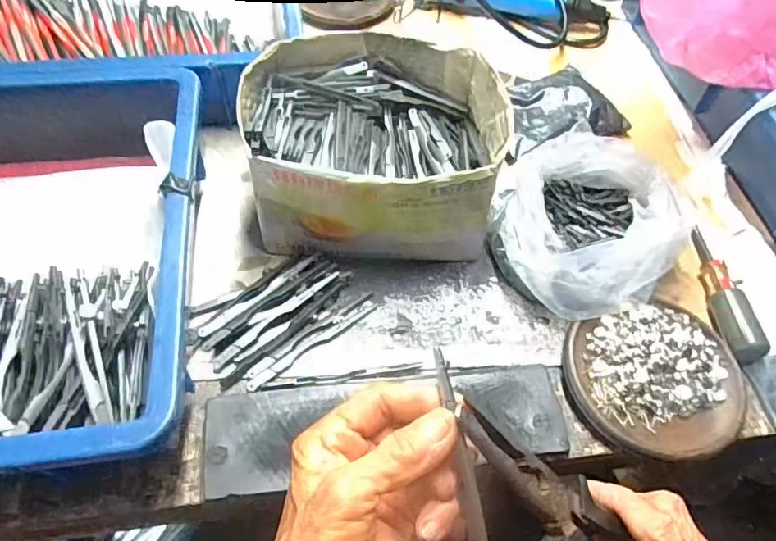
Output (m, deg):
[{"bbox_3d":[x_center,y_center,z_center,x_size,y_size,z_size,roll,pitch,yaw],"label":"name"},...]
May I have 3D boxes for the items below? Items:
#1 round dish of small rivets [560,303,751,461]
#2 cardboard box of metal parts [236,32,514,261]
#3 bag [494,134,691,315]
[{"bbox_3d":[0.175,0.070,0.350,0.113,0.021,0.098,-11,58,-11],"label":"round dish of small rivets"},{"bbox_3d":[-0.011,-0.092,0.407,0.173,0.096,0.155,3,56,-2],"label":"cardboard box of metal parts"},{"bbox_3d":[0.146,-0.035,0.401,0.138,0.058,0.130,-33,65,-23],"label":"bag"}]

